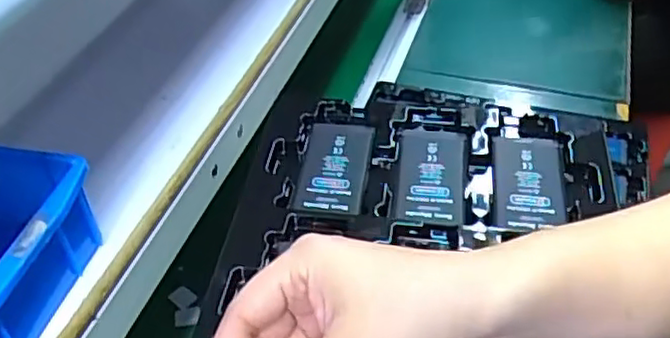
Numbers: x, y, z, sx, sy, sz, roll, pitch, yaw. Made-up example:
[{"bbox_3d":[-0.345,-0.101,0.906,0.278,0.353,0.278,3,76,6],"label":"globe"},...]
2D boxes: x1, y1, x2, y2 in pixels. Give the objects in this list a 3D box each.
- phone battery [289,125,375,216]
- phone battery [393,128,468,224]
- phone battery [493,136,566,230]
[{"bbox_3d":[-0.001,-0.002,0.432,0.045,0.004,0.082,3,44,6],"label":"phone battery"},{"bbox_3d":[0.062,0.003,0.424,0.044,0.004,0.089,4,44,8],"label":"phone battery"},{"bbox_3d":[0.123,0.006,0.415,0.044,0.006,0.081,4,44,8],"label":"phone battery"}]

